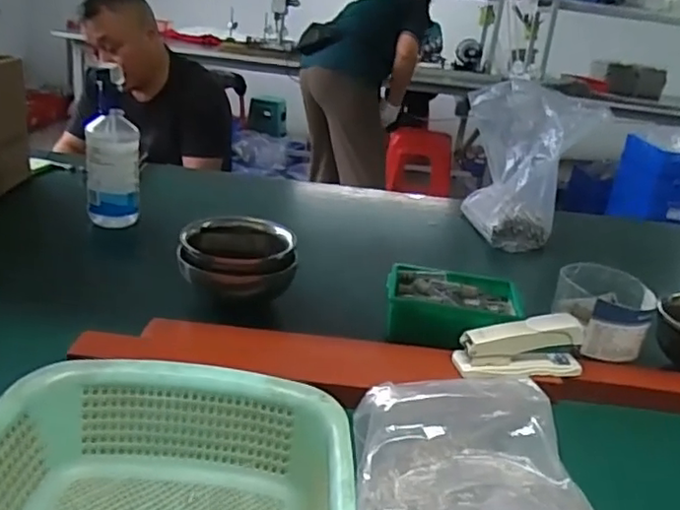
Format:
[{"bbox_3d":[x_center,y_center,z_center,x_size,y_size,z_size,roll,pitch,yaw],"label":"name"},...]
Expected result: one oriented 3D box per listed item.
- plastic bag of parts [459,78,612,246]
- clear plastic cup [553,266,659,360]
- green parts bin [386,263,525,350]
[{"bbox_3d":[0.296,-0.146,1.009,0.197,0.225,0.172,13,23,13],"label":"plastic bag of parts"},{"bbox_3d":[0.279,0.061,0.664,0.096,0.066,0.095,6,23,-3],"label":"clear plastic cup"},{"bbox_3d":[0.126,0.060,0.704,0.151,0.055,0.098,8,23,0],"label":"green parts bin"}]

